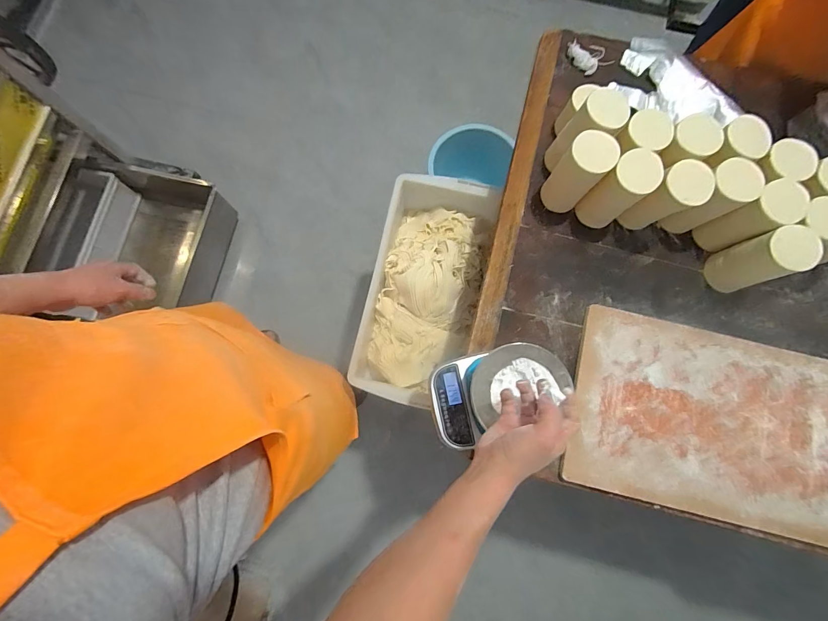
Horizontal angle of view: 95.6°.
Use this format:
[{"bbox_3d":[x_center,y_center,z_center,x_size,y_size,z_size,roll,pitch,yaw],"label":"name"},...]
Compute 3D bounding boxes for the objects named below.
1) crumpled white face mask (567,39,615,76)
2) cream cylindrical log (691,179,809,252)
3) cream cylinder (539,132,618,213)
[{"bbox_3d":[0.350,-0.514,0.756,0.070,0.020,0.081,-39,81,-9],"label":"crumpled white face mask"},{"bbox_3d":[0.560,-0.151,0.630,0.068,0.131,0.063,0,78,-1],"label":"cream cylindrical log"},{"bbox_3d":[0.276,-0.231,0.636,0.072,0.142,0.067,36,79,6],"label":"cream cylinder"}]

